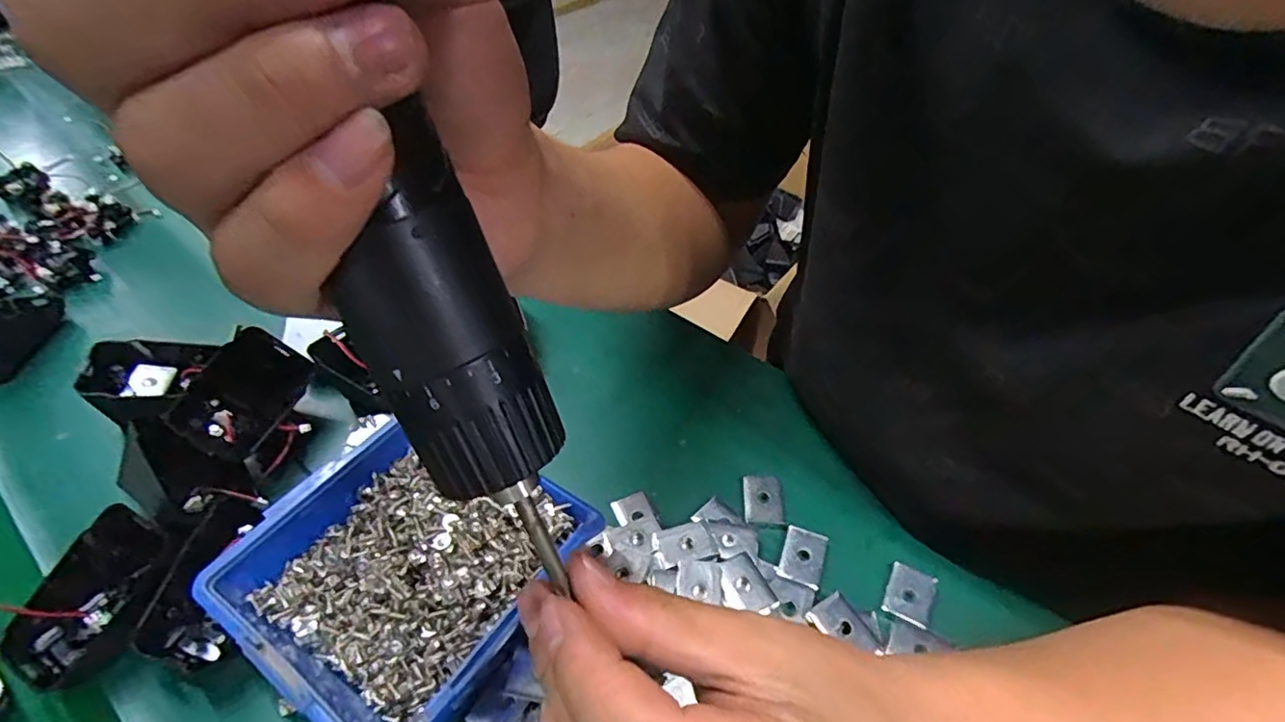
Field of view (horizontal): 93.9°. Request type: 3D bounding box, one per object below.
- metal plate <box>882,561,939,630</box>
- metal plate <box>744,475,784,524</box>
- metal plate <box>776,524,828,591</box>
[{"bbox_3d":[0.125,0.110,0.281,0.020,0.006,0.025,21,49,18],"label":"metal plate"},{"bbox_3d":[0.063,0.072,0.315,0.019,0.004,0.028,1,46,0],"label":"metal plate"},{"bbox_3d":[0.078,0.095,0.294,0.020,0.004,0.029,18,48,16],"label":"metal plate"}]

